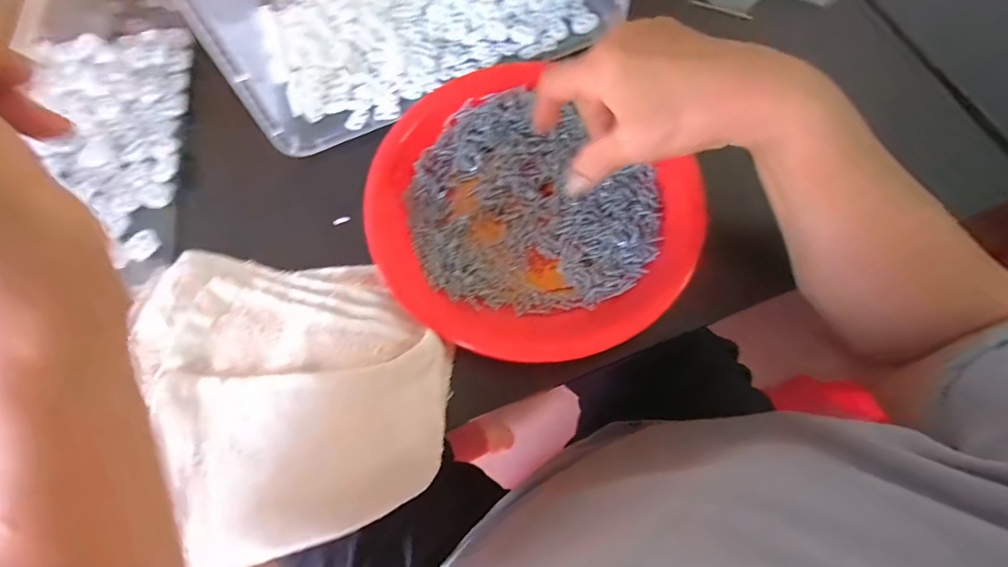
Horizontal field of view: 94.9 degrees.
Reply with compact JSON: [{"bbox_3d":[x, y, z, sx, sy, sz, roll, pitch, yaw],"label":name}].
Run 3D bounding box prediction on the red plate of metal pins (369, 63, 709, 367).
[{"bbox_3d":[0.014,-0.049,0.328,0.221,0.023,0.195,37,78,11],"label":"red plate of metal pins"}]

